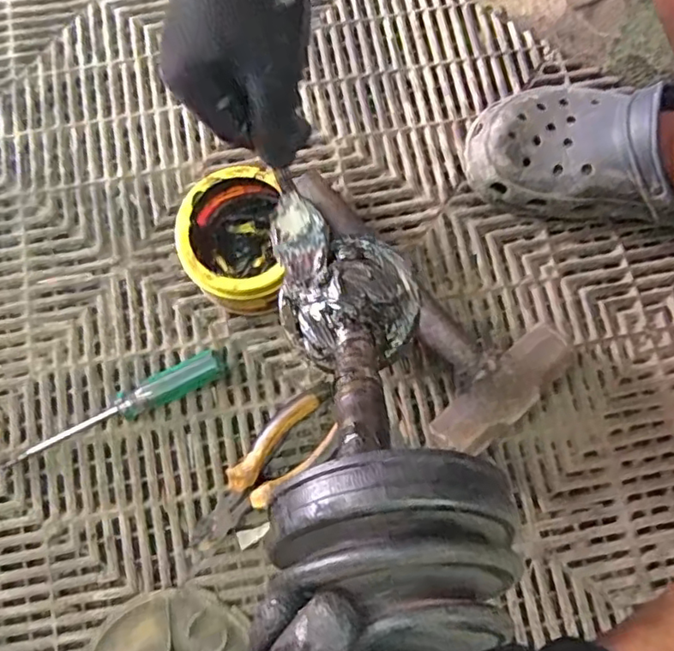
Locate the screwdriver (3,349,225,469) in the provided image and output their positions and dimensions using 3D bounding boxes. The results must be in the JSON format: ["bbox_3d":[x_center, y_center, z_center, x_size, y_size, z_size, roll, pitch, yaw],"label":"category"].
[{"bbox_3d":[-0.178,0.066,0.477,0.183,0.029,0.028,-26,79,-6],"label":"screwdriver"}]

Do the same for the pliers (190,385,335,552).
[{"bbox_3d":[-0.055,0.112,0.467,0.046,0.025,0.150,43,80,8],"label":"pliers"}]

